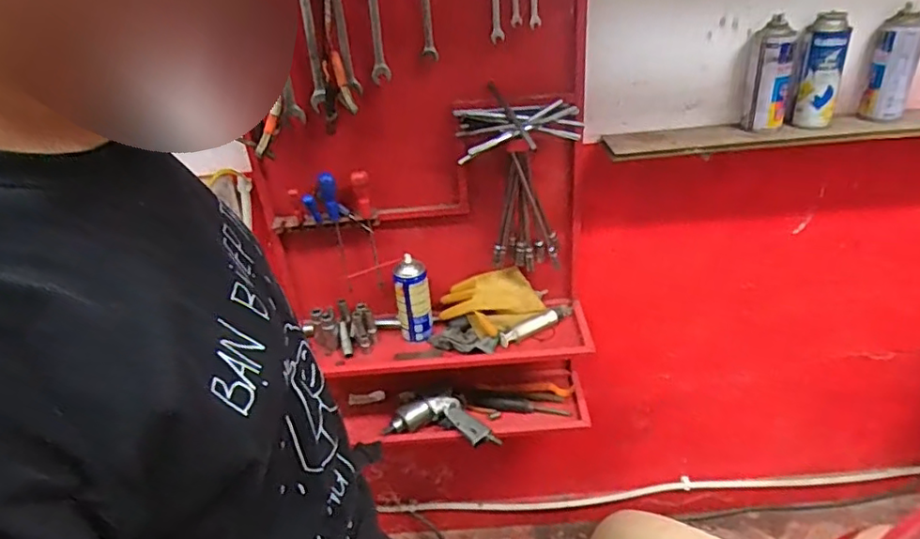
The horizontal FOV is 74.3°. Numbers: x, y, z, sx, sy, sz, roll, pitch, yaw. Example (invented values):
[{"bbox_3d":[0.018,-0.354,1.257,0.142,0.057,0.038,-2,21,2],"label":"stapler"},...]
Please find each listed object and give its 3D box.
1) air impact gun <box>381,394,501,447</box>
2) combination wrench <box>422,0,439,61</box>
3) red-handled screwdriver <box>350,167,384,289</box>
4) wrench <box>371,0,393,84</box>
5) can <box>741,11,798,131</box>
[{"bbox_3d":[-0.032,0.307,1.237,0.235,0.043,0.094,5,34,17],"label":"air impact gun"},{"bbox_3d":[-0.053,-0.408,0.945,0.024,0.153,0.009,-7,32,-2],"label":"combination wrench"},{"bbox_3d":[-0.169,-0.071,1.128,0.029,0.231,0.023,-9,33,-6],"label":"red-handled screwdriver"},{"bbox_3d":[-0.134,-0.388,0.955,0.030,0.183,0.005,-9,30,-6],"label":"wrench"},{"bbox_3d":[0.512,-0.318,1.002,0.068,0.161,0.054,7,35,19],"label":"can"}]

